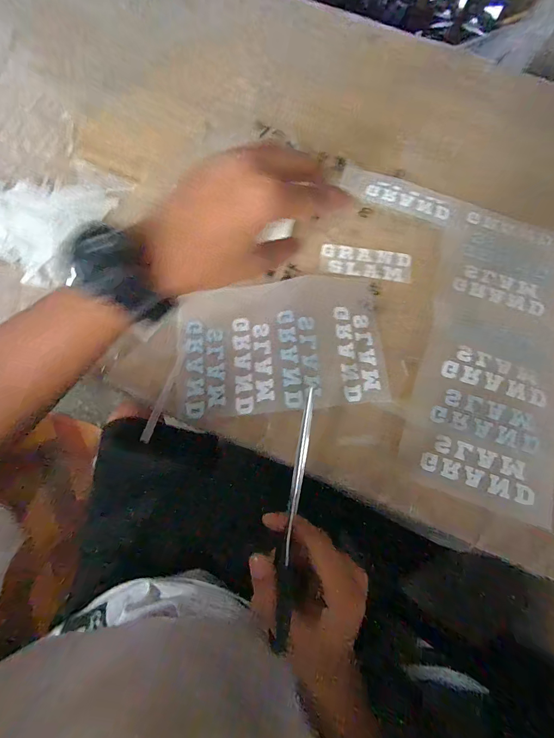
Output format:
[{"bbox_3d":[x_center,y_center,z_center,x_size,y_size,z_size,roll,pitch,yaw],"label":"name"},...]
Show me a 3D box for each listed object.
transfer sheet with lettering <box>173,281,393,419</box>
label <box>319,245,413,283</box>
[{"bbox_3d":[0.004,-0.023,0.296,0.182,0.009,0.121,-5,74,-4],"label":"transfer sheet with lettering"},{"bbox_3d":[0.087,-0.105,0.330,0.088,0.004,0.033,8,74,0],"label":"label"}]

